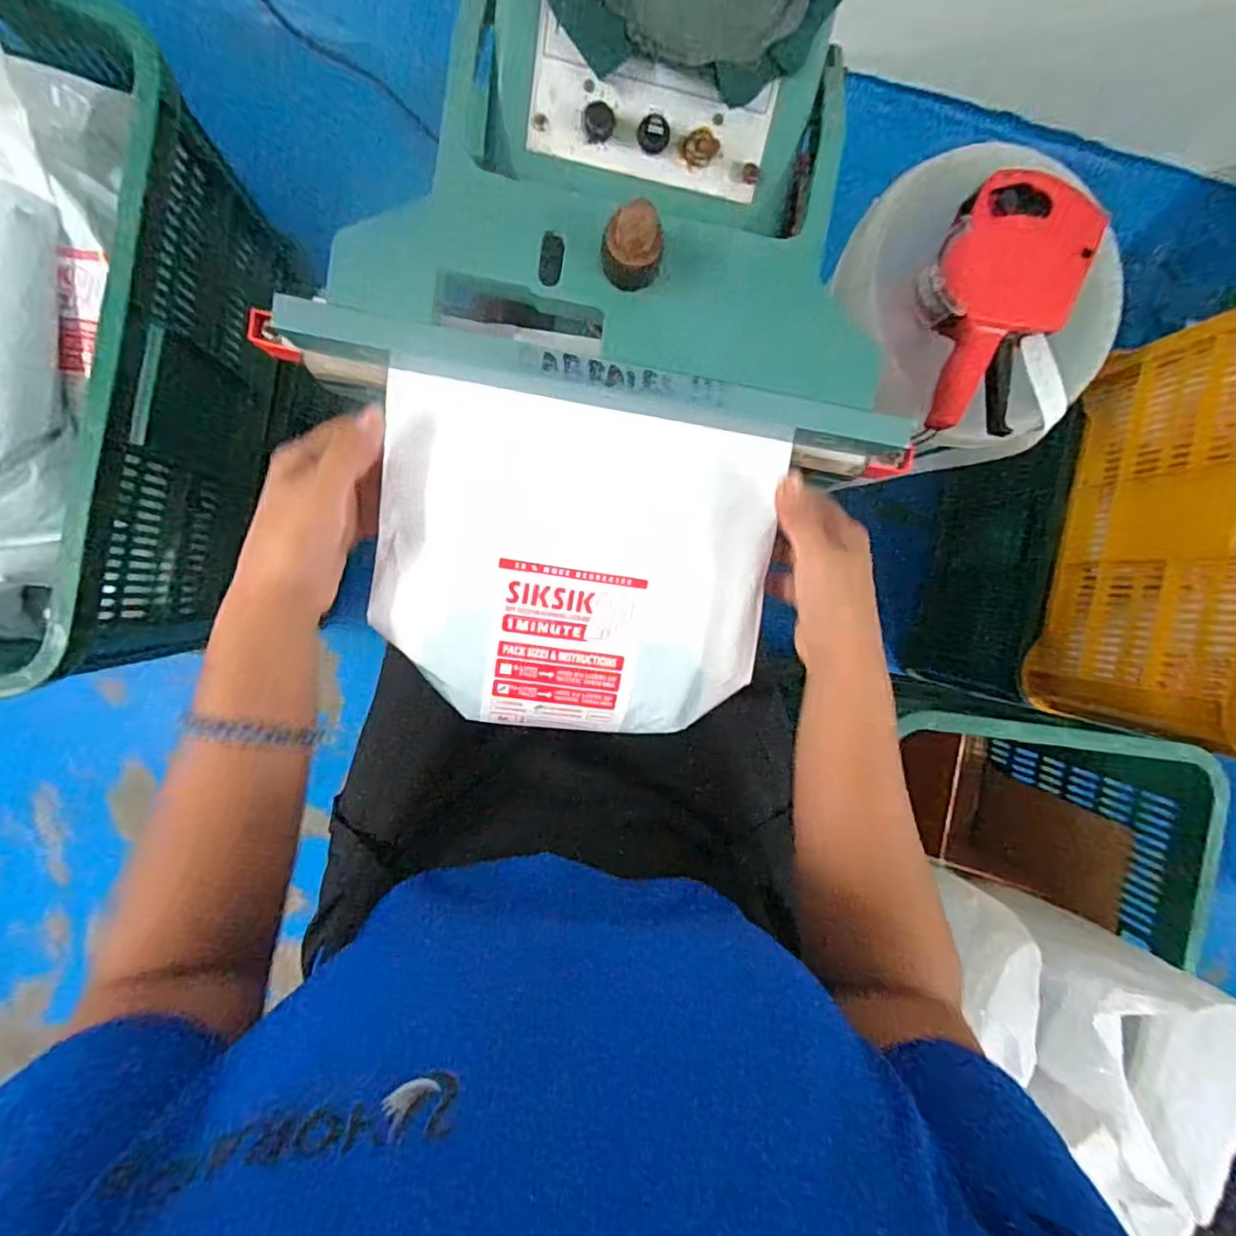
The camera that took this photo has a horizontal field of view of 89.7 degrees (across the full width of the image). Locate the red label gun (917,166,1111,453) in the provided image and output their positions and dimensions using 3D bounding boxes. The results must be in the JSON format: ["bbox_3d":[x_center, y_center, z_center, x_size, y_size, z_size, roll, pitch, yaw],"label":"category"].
[{"bbox_3d":[0.343,-0.278,0.556,0.158,0.039,0.219,0,93,-7],"label":"red label gun"}]

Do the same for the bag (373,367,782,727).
[{"bbox_3d":[-0.026,-0.029,0.403,0.242,0.033,0.205,7,92,-7],"label":"bag"}]

